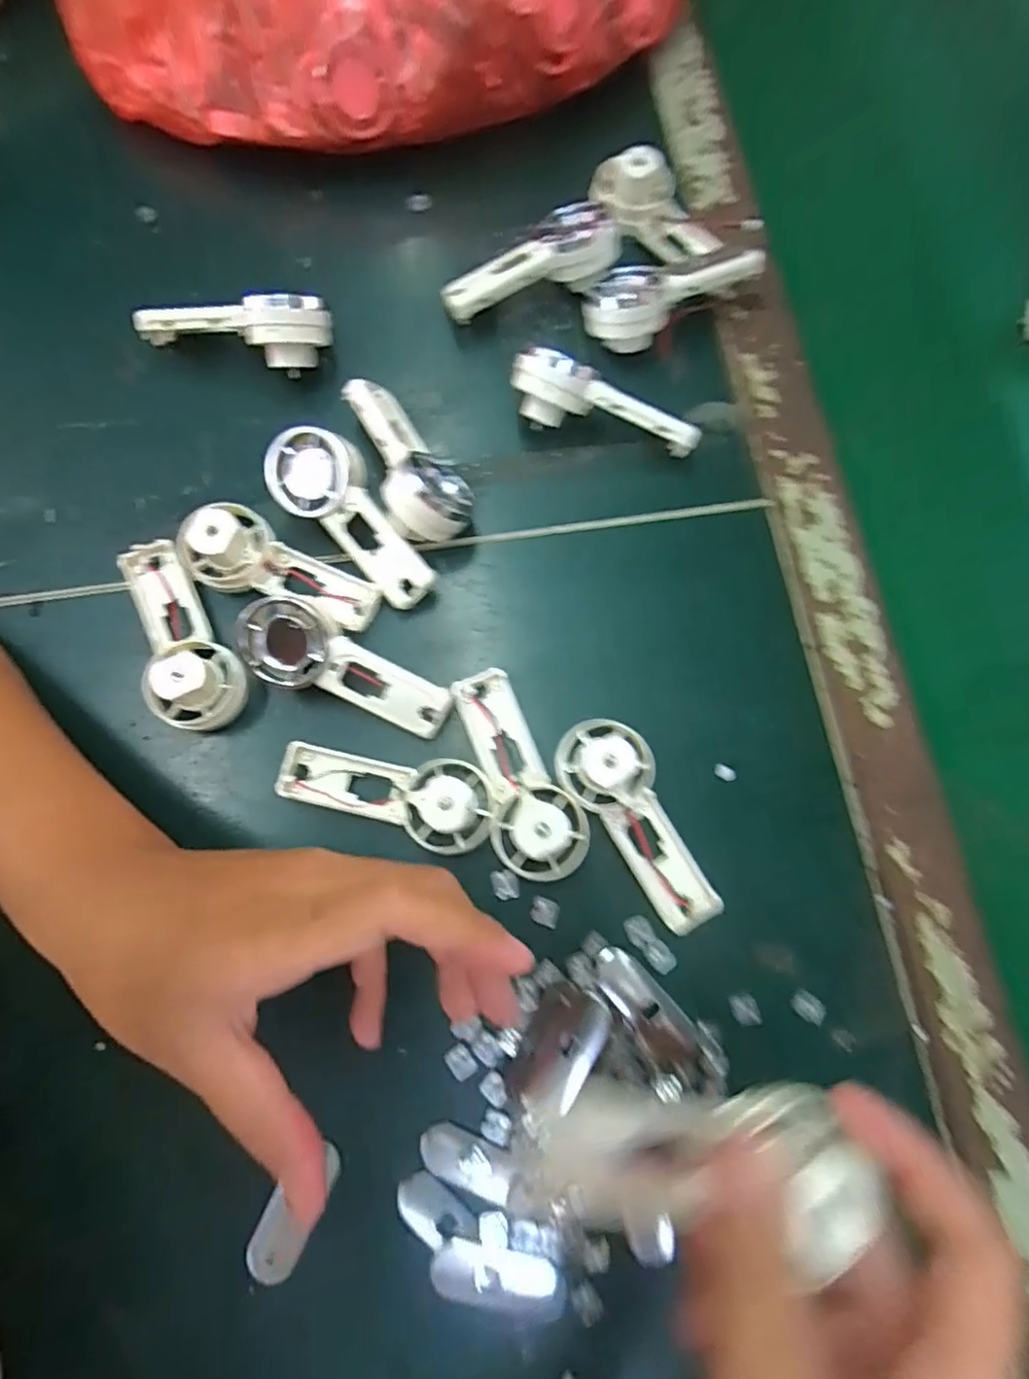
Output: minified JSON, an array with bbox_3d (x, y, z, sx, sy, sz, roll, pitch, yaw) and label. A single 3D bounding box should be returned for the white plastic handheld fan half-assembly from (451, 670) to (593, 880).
[{"bbox_3d":[-0.001,0.036,0.272,0.039,0.028,0.093,-25,77,-7],"label":"white plastic handheld fan half-assembly"}]

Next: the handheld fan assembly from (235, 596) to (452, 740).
[{"bbox_3d":[-0.074,-0.011,0.283,0.094,0.024,0.039,26,102,-7],"label":"handheld fan assembly"}]

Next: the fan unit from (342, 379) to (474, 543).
[{"bbox_3d":[-0.050,-0.112,0.305,0.040,0.036,0.088,-20,77,-6],"label":"fan unit"}]

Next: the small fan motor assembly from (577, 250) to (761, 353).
[{"bbox_3d":[0.078,-0.208,0.328,0.091,0.037,0.043,-30,78,-8],"label":"small fan motor assembly"}]

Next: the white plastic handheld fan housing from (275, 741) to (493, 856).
[{"bbox_3d":[-0.056,0.045,0.267,0.092,0.027,0.038,8,75,1],"label":"white plastic handheld fan housing"}]

